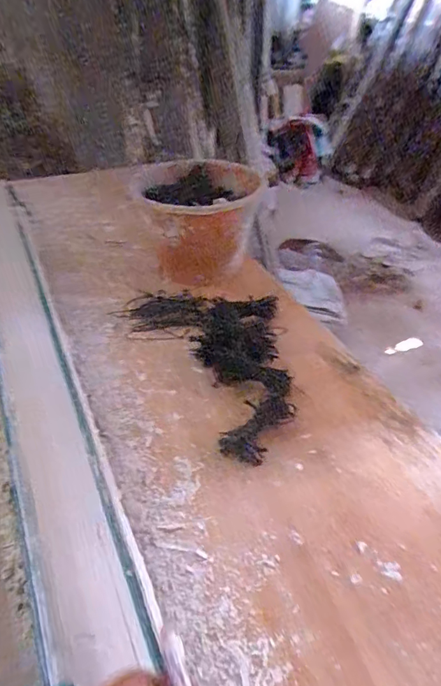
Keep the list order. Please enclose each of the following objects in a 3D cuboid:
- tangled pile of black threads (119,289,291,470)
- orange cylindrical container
[{"bbox_3d":[0.016,0.000,0.824,0.250,0.041,0.447,-20,44,-24],"label":"tangled pile of black threads"},{"bbox_3d":[-0.048,-0.269,1.012,0.262,0.185,0.251,-5,39,-8],"label":"orange cylindrical container"}]

